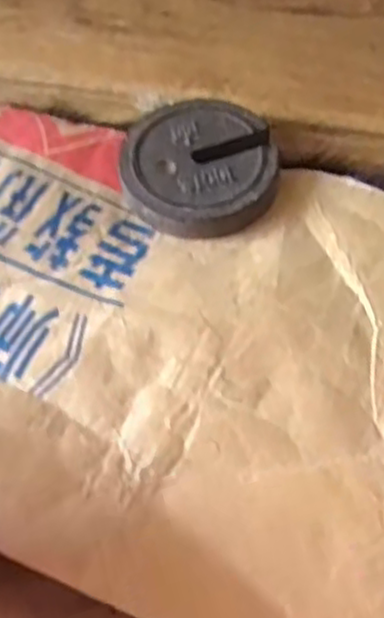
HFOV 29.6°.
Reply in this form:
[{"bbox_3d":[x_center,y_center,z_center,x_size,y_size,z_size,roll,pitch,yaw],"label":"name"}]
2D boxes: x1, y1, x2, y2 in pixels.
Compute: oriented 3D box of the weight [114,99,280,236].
[{"bbox_3d":[0.005,-0.089,0.460,0.095,0.023,0.099,-1,63,3],"label":"weight"}]

